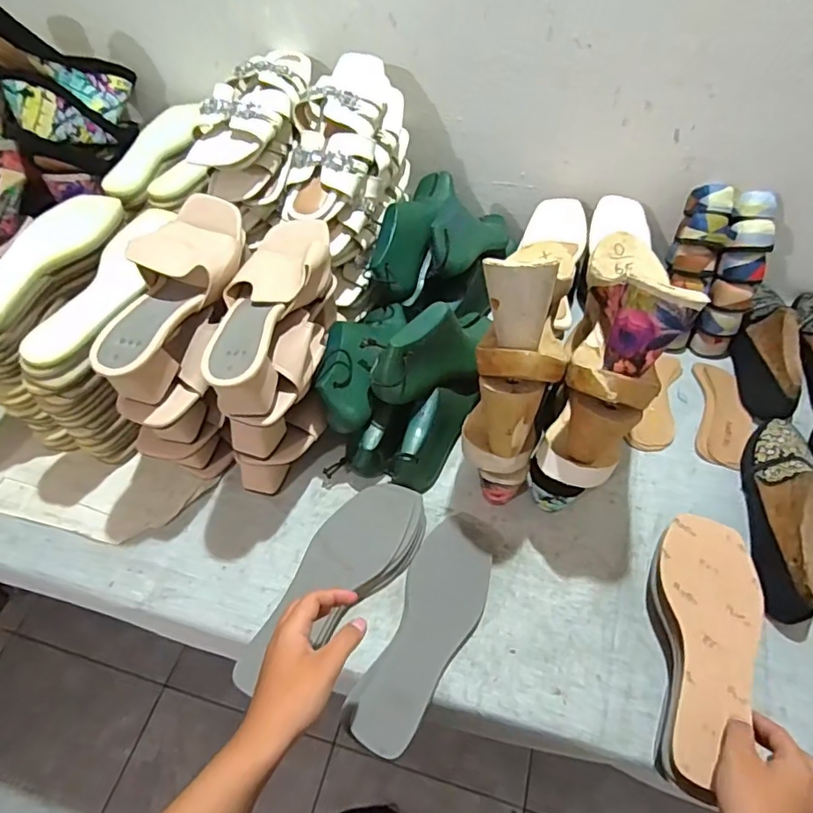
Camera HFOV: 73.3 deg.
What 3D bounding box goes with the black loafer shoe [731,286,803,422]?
[{"bbox_3d":[0.505,-0.092,0.761,0.068,0.087,0.247,13,54,10],"label":"black loafer shoe"}]

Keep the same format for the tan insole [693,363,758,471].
[{"bbox_3d":[0.425,0.011,0.734,0.065,0.015,0.165,11,54,9],"label":"tan insole"}]

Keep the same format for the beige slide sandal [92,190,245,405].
[{"bbox_3d":[-0.228,-0.122,0.538,0.081,0.071,0.231,14,69,10],"label":"beige slide sandal"}]

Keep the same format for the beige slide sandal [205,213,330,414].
[{"bbox_3d":[-0.140,-0.102,0.559,0.090,0.073,0.238,13,54,10],"label":"beige slide sandal"}]

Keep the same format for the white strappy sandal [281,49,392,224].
[{"bbox_3d":[-0.090,-0.338,0.684,0.104,0.056,0.238,11,76,9],"label":"white strappy sandal"}]

